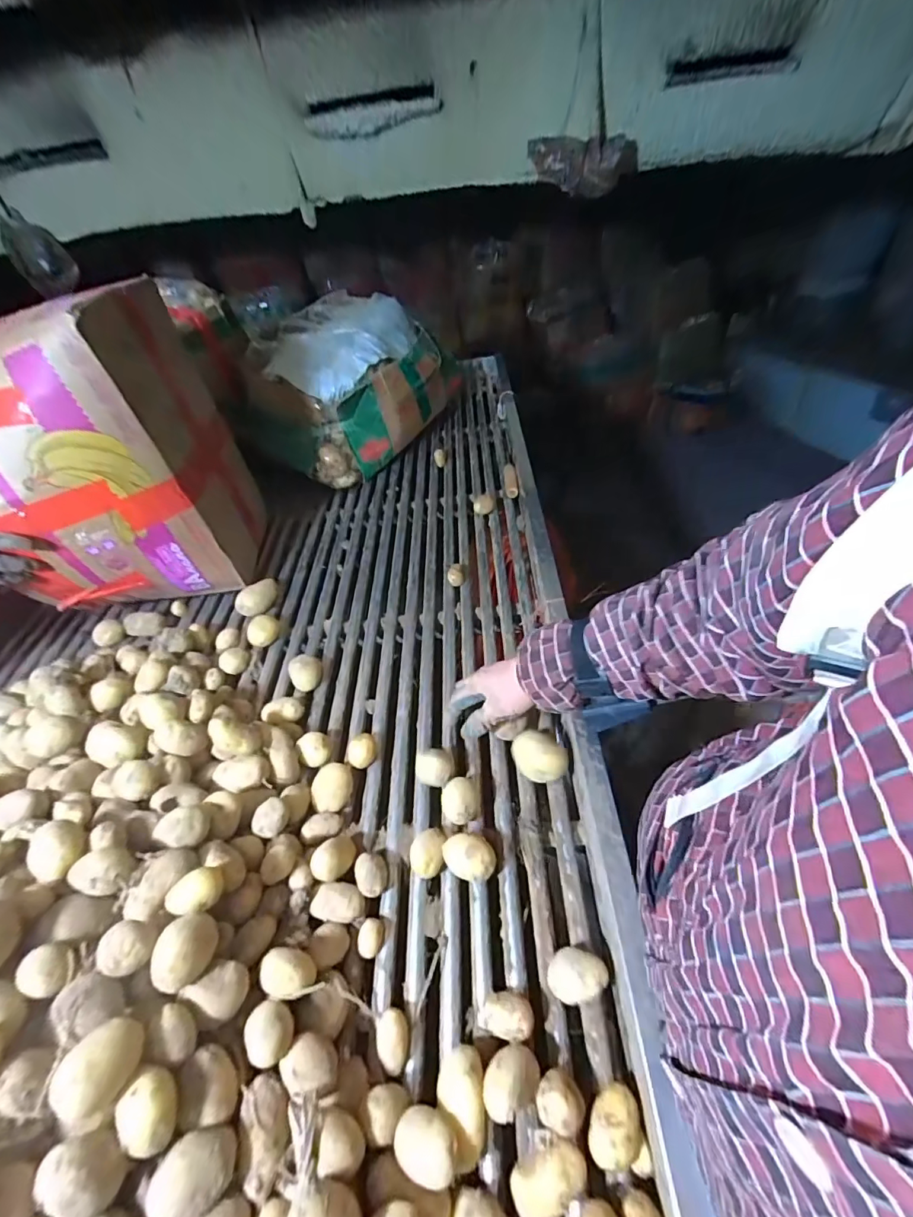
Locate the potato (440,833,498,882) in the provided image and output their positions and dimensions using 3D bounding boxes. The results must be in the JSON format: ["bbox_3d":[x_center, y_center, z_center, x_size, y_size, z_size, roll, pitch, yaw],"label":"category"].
[{"bbox_3d":[0.013,0.257,0.483,0.054,0.038,0.038,2,43,13],"label":"potato"}]

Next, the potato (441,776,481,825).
[{"bbox_3d":[0.006,0.216,0.523,0.042,0.039,0.048,-12,42,-2],"label":"potato"}]

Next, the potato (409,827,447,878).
[{"bbox_3d":[-0.029,0.257,0.494,0.033,0.035,0.044,-2,43,8],"label":"potato"}]

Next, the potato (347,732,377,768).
[{"bbox_3d":[-0.116,0.178,0.585,0.037,0.032,0.031,-27,45,-18],"label":"potato"}]

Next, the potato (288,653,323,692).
[{"bbox_3d":[-0.215,0.092,0.677,0.044,0.031,0.046,-5,42,5],"label":"potato"}]

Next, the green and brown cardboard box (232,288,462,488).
[{"bbox_3d":[-0.243,-0.499,1.057,0.330,0.242,0.440,11,46,21],"label":"green and brown cardboard box"}]

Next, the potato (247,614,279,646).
[{"bbox_3d":[-0.302,0.034,0.738,0.047,0.036,0.031,-30,46,-21],"label":"potato"}]

